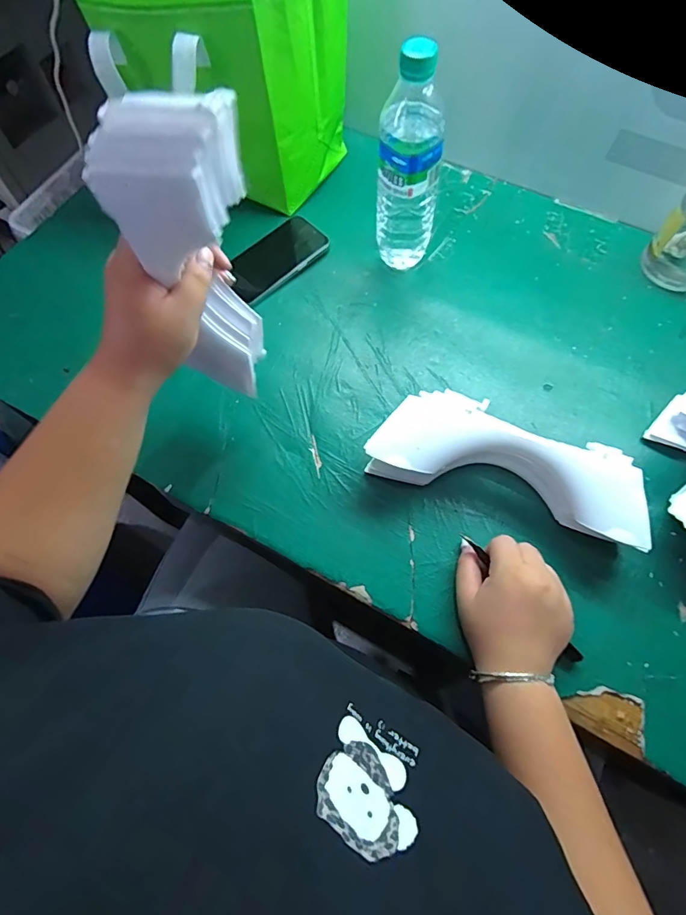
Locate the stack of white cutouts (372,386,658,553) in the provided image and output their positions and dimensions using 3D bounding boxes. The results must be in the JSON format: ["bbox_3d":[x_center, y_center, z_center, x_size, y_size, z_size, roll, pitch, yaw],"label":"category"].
[{"bbox_3d":[0.158,0.007,0.454,0.260,0.067,0.091,19,68,9],"label":"stack of white cutouts"}]

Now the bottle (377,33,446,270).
[{"bbox_3d":[0.071,-0.305,0.498,0.065,0.227,0.055,8,67,4],"label":"bottle"}]

